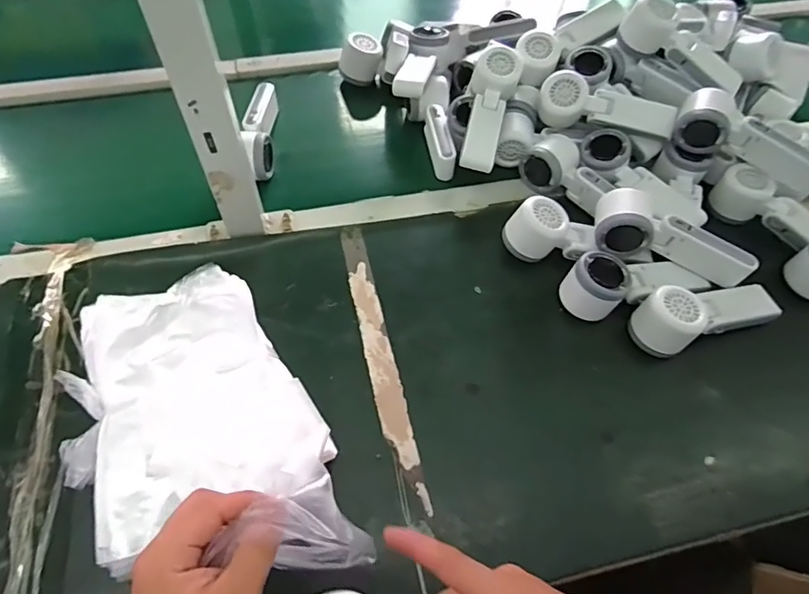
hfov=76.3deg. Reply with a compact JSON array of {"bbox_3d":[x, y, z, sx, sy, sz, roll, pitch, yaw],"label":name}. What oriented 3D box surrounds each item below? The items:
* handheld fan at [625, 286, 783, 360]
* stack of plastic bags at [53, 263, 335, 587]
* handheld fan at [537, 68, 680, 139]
[{"bbox_3d":[0.314,0.014,0.535,0.165,0.059,0.058,-16,58,-13],"label":"handheld fan"},{"bbox_3d":[-0.193,0.095,0.449,0.187,0.067,0.230,-27,61,-19],"label":"stack of plastic bags"},{"bbox_3d":[0.251,-0.234,0.641,0.164,0.048,0.047,15,56,8],"label":"handheld fan"}]

